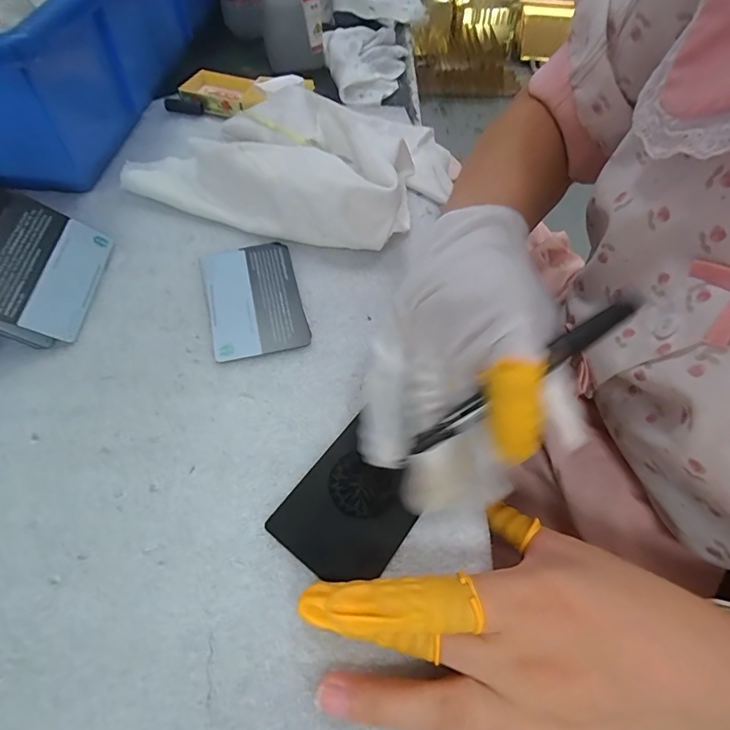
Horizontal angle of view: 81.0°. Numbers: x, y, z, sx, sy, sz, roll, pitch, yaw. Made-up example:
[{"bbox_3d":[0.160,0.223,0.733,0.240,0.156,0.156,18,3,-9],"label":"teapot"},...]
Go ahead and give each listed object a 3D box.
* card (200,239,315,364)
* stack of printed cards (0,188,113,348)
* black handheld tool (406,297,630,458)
[{"bbox_3d":[-0.069,-0.042,0.263,0.056,0.004,0.086,-14,59,-10],"label":"card"},{"bbox_3d":[-0.188,-0.057,0.240,0.065,0.009,0.087,27,48,-38],"label":"stack of printed cards"},{"bbox_3d":[0.073,0.003,0.194,0.124,0.005,0.010,-31,62,-6],"label":"black handheld tool"}]

